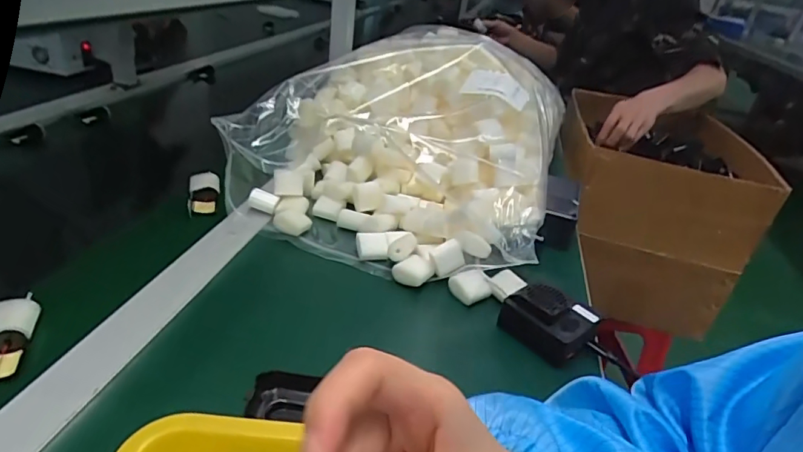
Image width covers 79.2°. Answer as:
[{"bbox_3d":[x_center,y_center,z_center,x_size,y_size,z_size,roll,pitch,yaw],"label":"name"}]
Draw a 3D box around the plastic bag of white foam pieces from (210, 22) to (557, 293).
[{"bbox_3d":[0.009,-0.130,0.677,0.394,0.193,0.443,15,31,11],"label":"plastic bag of white foam pieces"}]

